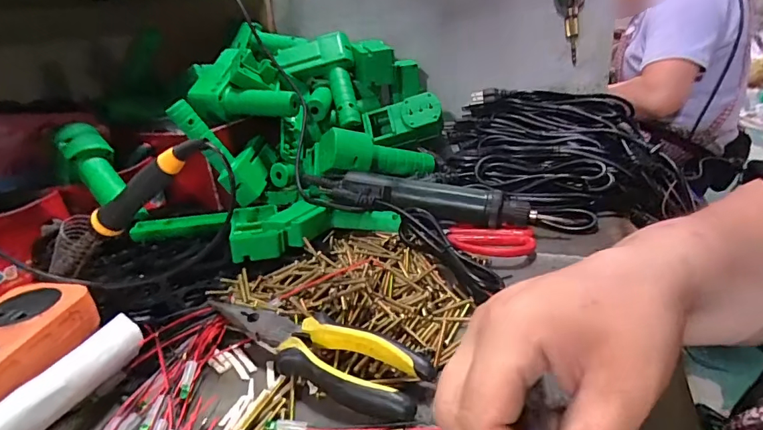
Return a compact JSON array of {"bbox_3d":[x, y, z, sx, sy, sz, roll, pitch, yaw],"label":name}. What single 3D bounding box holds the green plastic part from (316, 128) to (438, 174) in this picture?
[{"bbox_3d":[-0.006,-0.074,0.573,0.157,0.056,0.059,5,16,-33],"label":"green plastic part"}]

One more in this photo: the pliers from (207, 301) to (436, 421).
[{"bbox_3d":[-0.051,0.091,0.311,0.179,0.028,0.045,13,29,35],"label":"pliers"}]

